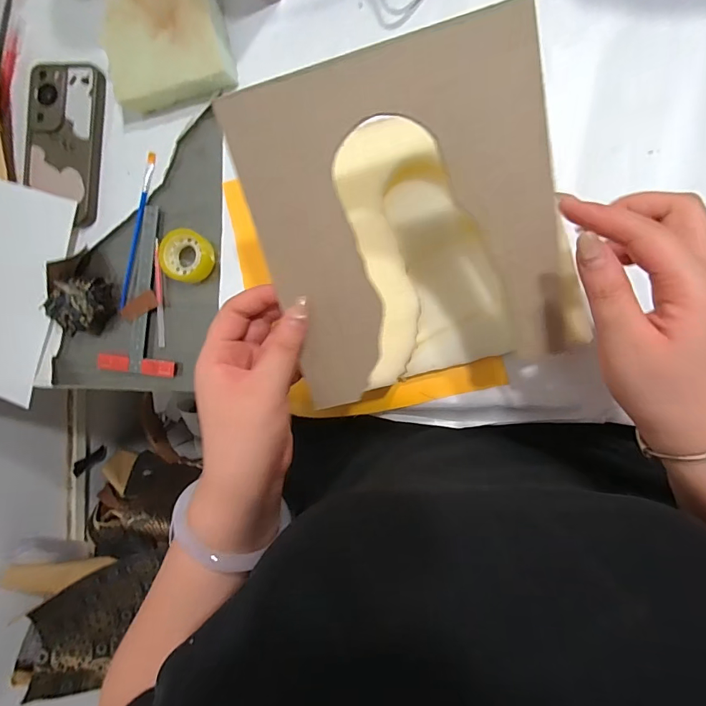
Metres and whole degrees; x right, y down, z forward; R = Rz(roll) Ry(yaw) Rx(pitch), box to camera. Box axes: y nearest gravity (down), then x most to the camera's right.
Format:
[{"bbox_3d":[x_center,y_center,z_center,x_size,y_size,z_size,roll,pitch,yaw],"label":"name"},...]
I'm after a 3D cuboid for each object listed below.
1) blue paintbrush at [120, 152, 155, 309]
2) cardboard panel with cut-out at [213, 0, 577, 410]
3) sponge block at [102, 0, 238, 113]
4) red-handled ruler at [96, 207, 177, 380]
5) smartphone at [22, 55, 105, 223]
[{"bbox_3d":[-0.221,-0.125,0.422,0.011,0.009,0.160,14,92,8],"label":"blue paintbrush"},{"bbox_3d":[0.036,-0.076,0.261,0.184,0.011,0.200,-14,109,7],"label":"cardboard panel with cut-out"},{"bbox_3d":[-0.177,-0.299,0.399,0.118,0.030,0.101,-5,89,8],"label":"sponge block"},{"bbox_3d":[-0.213,-0.063,0.418,0.078,0.009,0.167,6,92,10],"label":"red-handled ruler"},{"bbox_3d":[-0.297,-0.215,0.424,0.076,0.014,0.158,5,91,8],"label":"smartphone"}]

